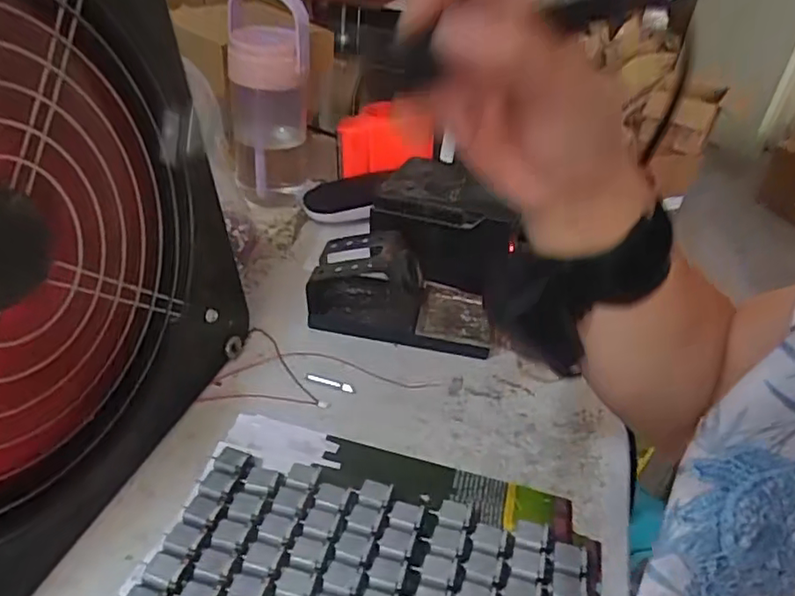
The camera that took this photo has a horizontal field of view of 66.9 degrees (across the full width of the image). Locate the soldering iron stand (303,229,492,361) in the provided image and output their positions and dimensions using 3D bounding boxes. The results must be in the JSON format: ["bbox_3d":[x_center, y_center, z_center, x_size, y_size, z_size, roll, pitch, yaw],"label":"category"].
[{"bbox_3d":[0.005,-0.010,0.531,0.158,0.074,0.075,11,37,5],"label":"soldering iron stand"}]

